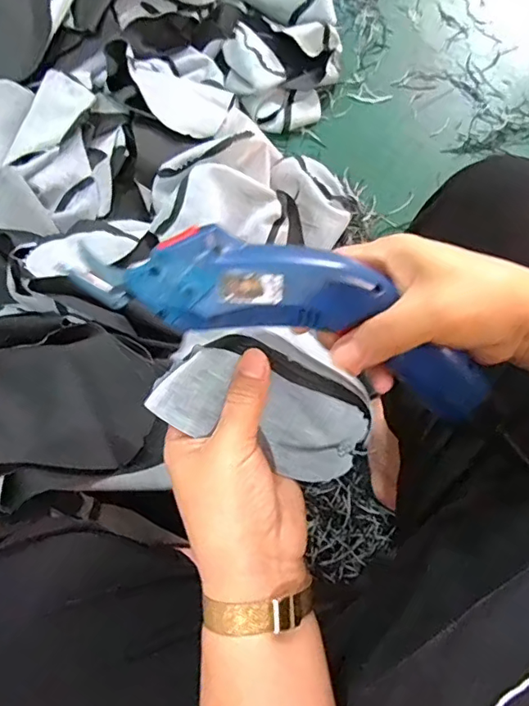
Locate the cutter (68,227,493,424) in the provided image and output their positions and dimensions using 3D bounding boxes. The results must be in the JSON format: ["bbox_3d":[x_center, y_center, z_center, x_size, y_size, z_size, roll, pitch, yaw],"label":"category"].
[{"bbox_3d":[0.024,-0.022,0.274,0.203,0.035,0.062,19,75,-14],"label":"cutter"}]

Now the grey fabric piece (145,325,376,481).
[{"bbox_3d":[0.002,0.025,0.301,0.122,0.042,0.069,21,75,5],"label":"grey fabric piece"}]

